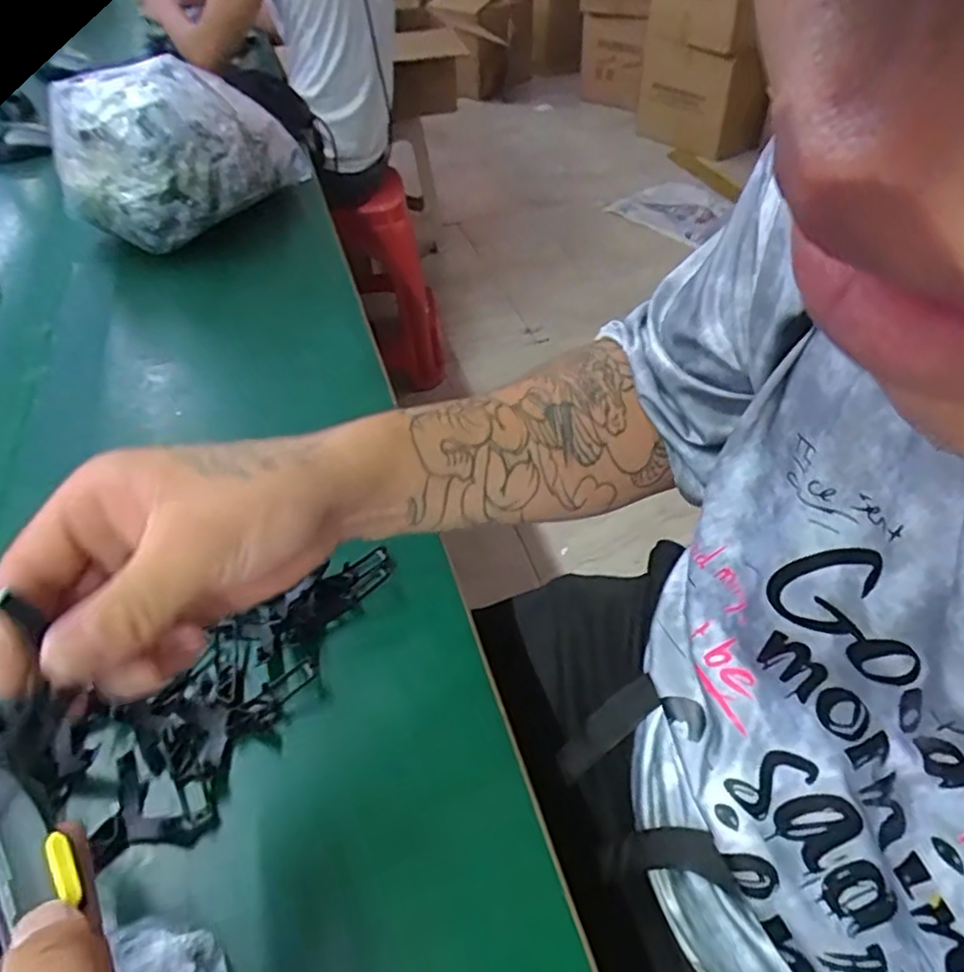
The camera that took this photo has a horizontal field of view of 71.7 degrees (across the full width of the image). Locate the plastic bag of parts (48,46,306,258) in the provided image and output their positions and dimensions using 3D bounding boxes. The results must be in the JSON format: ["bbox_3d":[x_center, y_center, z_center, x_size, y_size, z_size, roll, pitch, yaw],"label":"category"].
[{"bbox_3d":[-0.347,-0.410,0.778,0.160,0.154,0.280,11,46,13],"label":"plastic bag of parts"}]

